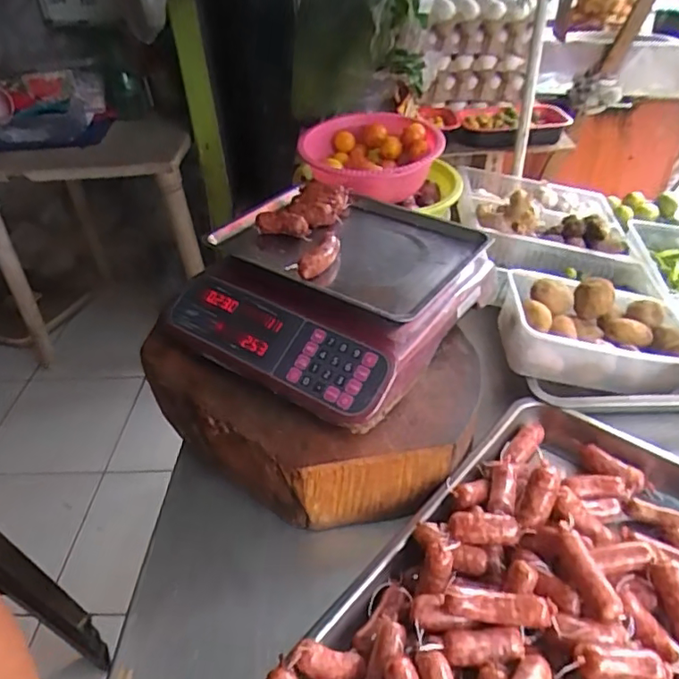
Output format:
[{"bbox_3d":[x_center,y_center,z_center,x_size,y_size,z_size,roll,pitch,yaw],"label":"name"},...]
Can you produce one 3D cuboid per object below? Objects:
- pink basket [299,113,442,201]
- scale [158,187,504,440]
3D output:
[{"bbox_3d":[0.046,-0.314,0.963,0.211,0.082,0.245,-7,38,-2],"label":"pink basket"},{"bbox_3d":[-0.012,-0.074,0.754,0.326,0.096,0.328,21,45,29],"label":"scale"}]

